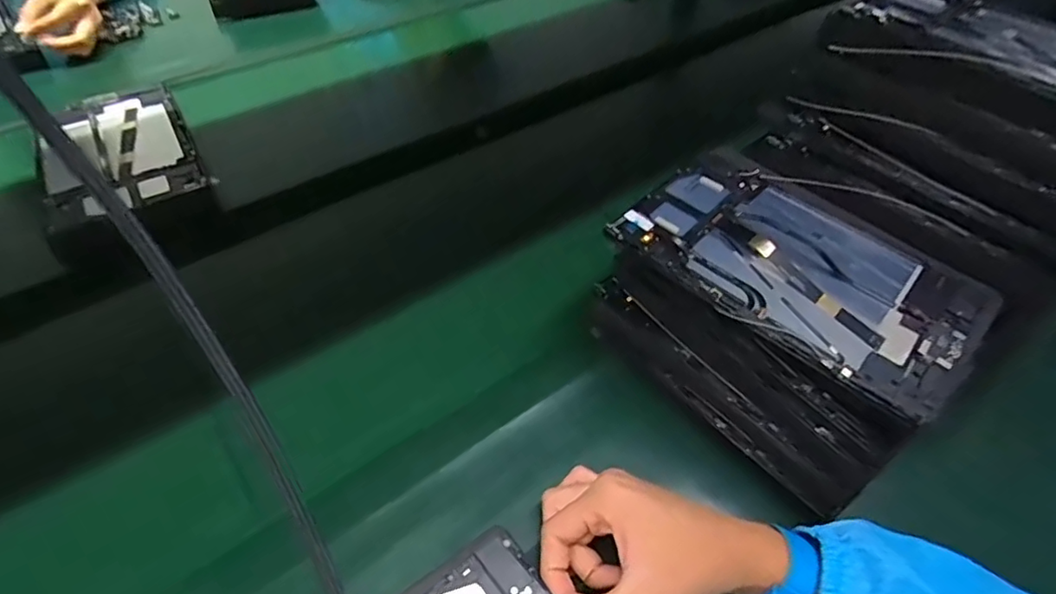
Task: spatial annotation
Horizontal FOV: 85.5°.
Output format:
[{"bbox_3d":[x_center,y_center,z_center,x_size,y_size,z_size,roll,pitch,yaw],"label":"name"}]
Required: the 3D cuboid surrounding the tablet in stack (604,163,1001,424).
[{"bbox_3d":[0.203,-0.027,0.429,0.243,0.012,0.153,35,58,23],"label":"tablet in stack"}]

